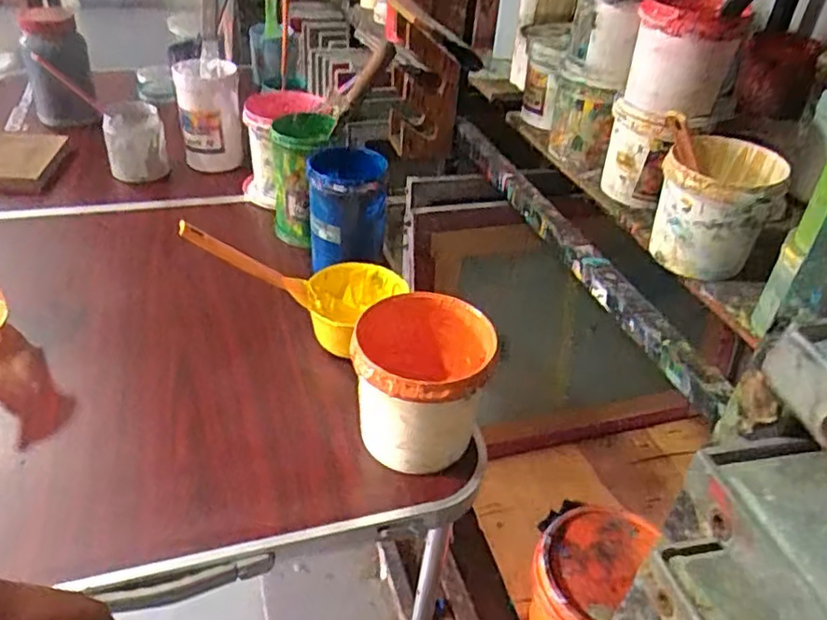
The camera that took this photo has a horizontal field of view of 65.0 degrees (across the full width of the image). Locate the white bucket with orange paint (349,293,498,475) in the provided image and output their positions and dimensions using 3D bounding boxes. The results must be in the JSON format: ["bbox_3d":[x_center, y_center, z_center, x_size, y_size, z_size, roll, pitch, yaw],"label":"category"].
[{"bbox_3d":[0.007,0.069,0.606,0.120,0.123,0.124,3,38,-2],"label":"white bucket with orange paint"}]

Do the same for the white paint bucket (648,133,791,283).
[{"bbox_3d":[0.337,-0.119,0.736,0.136,0.150,0.127,14,39,12],"label":"white paint bucket"}]

